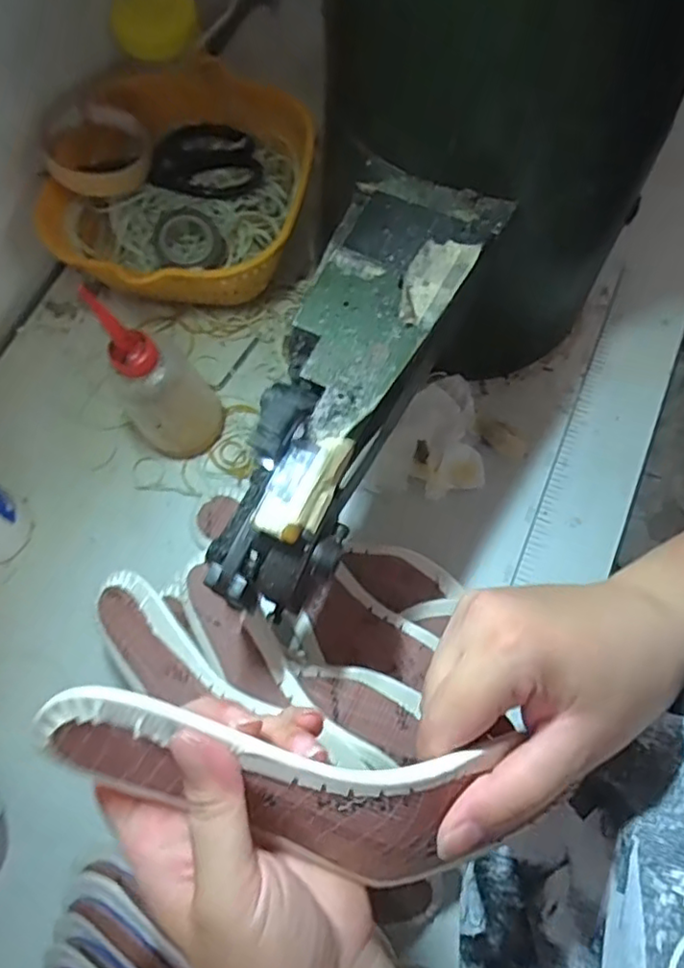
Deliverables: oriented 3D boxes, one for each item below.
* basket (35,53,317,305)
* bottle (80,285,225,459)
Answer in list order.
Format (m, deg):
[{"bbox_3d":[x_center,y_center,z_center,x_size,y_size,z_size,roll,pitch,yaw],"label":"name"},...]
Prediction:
[{"bbox_3d":[-0.129,-0.236,0.528,0.213,0.092,0.217,-6,69,0],"label":"basket"},{"bbox_3d":[-0.127,-0.069,0.435,0.065,0.151,0.048,-28,71,-8],"label":"bottle"}]

